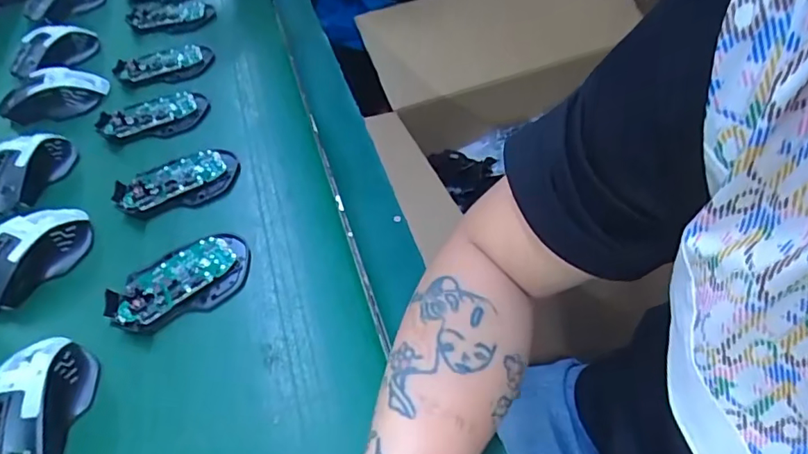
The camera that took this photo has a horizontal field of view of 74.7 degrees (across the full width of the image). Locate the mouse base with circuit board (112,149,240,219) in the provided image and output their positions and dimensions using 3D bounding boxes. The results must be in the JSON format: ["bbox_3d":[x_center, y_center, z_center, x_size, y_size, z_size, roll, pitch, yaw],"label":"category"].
[{"bbox_3d":[-0.223,-0.046,0.521,0.114,0.014,0.065,-15,50,-11],"label":"mouse base with circuit board"}]

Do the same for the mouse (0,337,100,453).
[{"bbox_3d":[-0.260,0.124,0.364,0.064,0.034,0.111,4,48,-1],"label":"mouse"}]

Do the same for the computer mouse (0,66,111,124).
[{"bbox_3d":[-0.409,-0.156,0.611,0.113,0.033,0.058,-13,50,-15],"label":"computer mouse"}]

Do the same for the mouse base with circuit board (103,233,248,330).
[{"bbox_3d":[-0.188,0.043,0.444,0.114,0.016,0.068,-20,51,-15],"label":"mouse base with circuit board"}]

